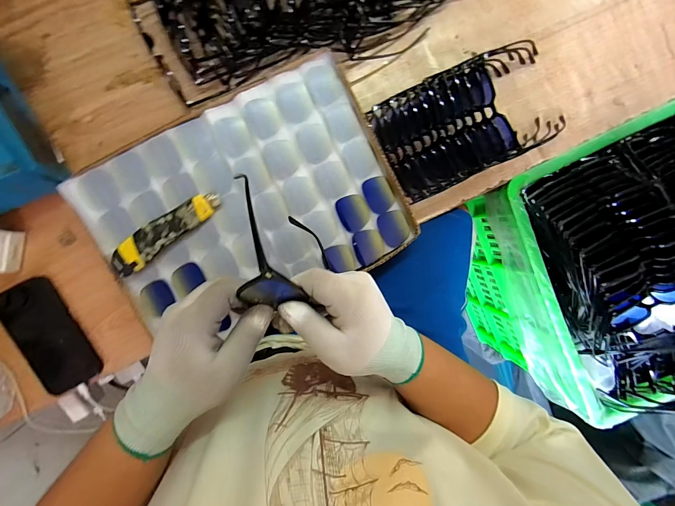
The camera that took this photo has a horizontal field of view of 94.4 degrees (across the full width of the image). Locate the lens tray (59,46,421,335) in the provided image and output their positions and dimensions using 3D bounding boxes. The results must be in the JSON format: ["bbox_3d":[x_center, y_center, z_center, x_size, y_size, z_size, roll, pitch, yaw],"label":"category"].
[{"bbox_3d":[-0.116,-0.063,0.417,0.384,0.022,0.271,-25,95,-3],"label":"lens tray"}]

